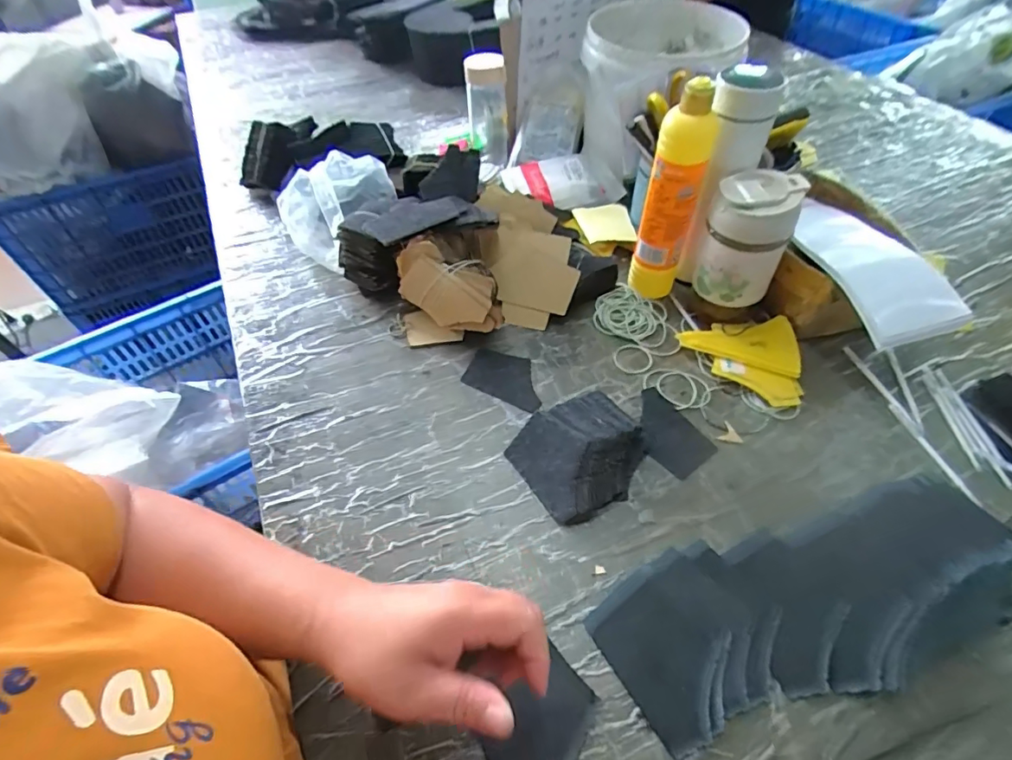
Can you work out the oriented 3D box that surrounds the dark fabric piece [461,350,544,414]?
[{"bbox_3d":[0.001,-0.003,0.552,0.090,0.005,0.062,18,51,16],"label":"dark fabric piece"}]

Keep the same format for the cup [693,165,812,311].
[{"bbox_3d":[0.251,-0.140,0.540,0.081,0.143,0.073,25,55,21],"label":"cup"}]

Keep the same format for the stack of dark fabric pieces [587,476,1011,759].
[{"bbox_3d":[0.217,0.160,0.368,0.289,0.058,0.119,-10,49,-8],"label":"stack of dark fabric pieces"}]

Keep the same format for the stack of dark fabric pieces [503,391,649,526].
[{"bbox_3d":[0.070,0.066,0.467,0.111,0.037,0.101,-27,53,-22],"label":"stack of dark fabric pieces"}]

